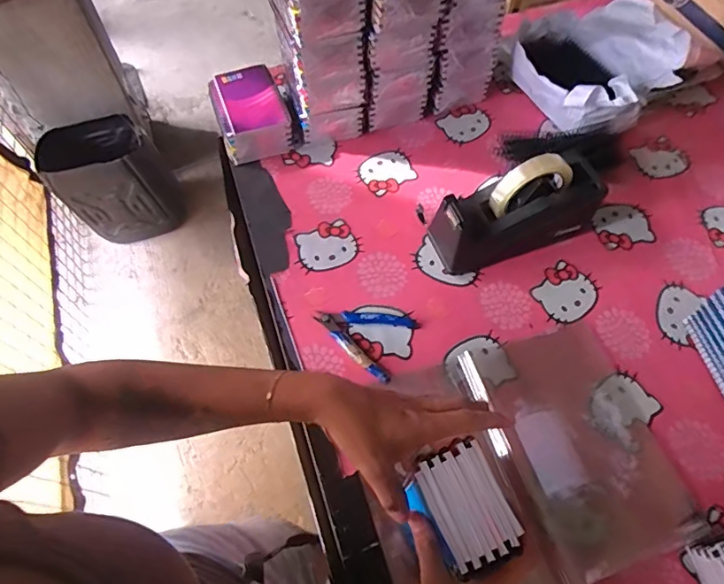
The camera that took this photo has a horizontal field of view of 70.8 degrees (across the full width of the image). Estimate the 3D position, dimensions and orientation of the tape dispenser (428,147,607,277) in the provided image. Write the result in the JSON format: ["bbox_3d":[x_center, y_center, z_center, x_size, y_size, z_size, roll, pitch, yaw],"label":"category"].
[{"bbox_3d":[0.195,-0.105,0.638,0.214,0.128,0.079,-19,63,-10],"label":"tape dispenser"}]

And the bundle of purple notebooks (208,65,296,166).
[{"bbox_3d":[-0.166,-0.267,0.757,0.097,0.068,0.132,-19,63,-10],"label":"bundle of purple notebooks"}]

